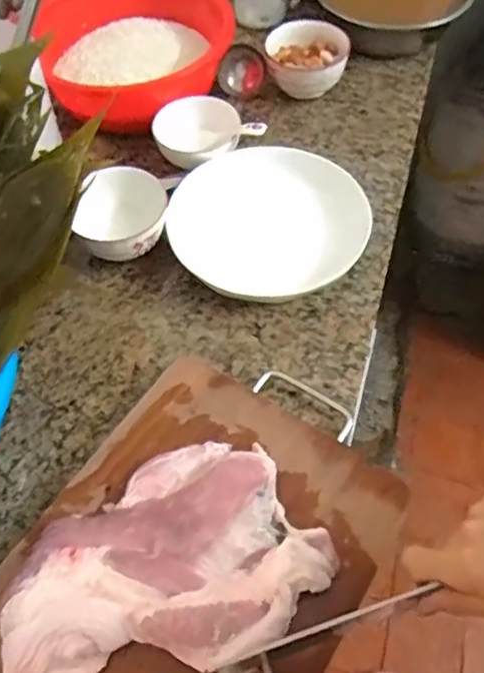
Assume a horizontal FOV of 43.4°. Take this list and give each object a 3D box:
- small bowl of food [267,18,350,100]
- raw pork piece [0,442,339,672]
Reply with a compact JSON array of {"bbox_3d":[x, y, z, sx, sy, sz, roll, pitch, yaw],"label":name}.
[{"bbox_3d":[0.089,-0.380,0.840,0.109,0.060,0.109,-1,57,1],"label":"small bowl of food"},{"bbox_3d":[-0.062,0.180,0.468,0.238,0.045,0.164,-28,61,-15],"label":"raw pork piece"}]

